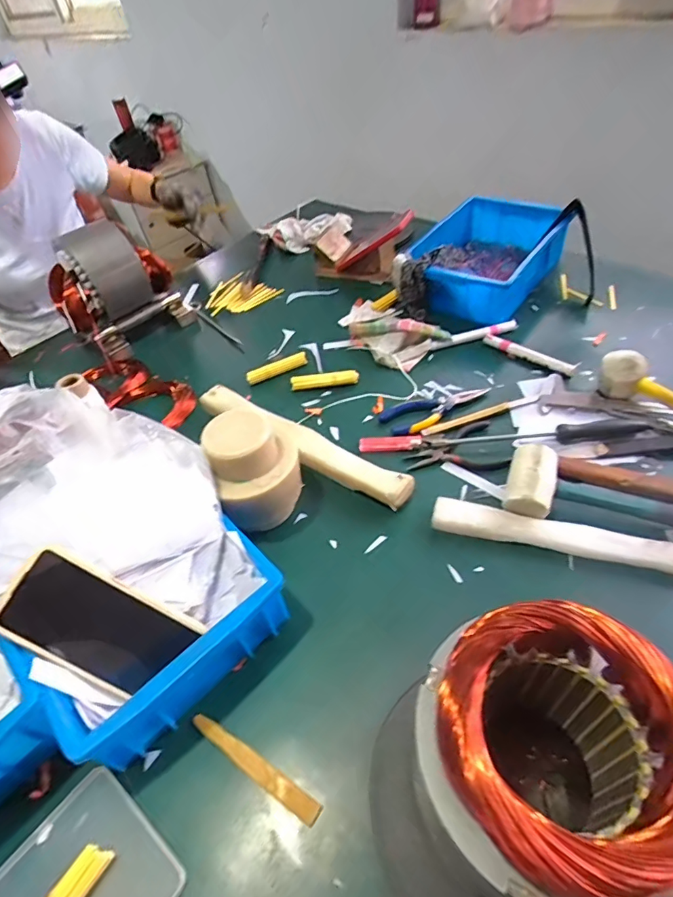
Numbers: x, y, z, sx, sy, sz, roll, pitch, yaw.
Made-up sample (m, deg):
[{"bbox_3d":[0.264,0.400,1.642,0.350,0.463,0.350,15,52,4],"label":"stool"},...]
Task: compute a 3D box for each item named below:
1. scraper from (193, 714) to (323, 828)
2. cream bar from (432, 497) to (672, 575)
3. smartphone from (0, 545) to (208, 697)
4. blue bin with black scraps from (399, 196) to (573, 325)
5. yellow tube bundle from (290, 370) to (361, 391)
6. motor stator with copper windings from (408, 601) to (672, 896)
[{"bbox_3d":[-0.069,0.260,0.399,0.129,0.005,0.017,22,53,27],"label":"scraper"},{"bbox_3d":[0.252,0.095,0.495,0.298,0.025,0.032,9,48,17],"label":"cream bar"},{"bbox_3d":[-0.202,0.149,0.407,0.149,0.008,0.076,32,80,-7],"label":"smartphone"},{"bbox_3d":[0.261,-0.328,0.860,0.224,0.105,0.296,19,52,25],"label":"blue bin with black scraps"},{"bbox_3d":[-0.017,-0.102,0.729,0.101,0.019,0.018,-6,46,4],"label":"yellow tube bundle"},{"bbox_3d":[0.126,0.198,0.307,0.121,0.180,0.122,-21,47,-11],"label":"motor stator with copper windings"}]

